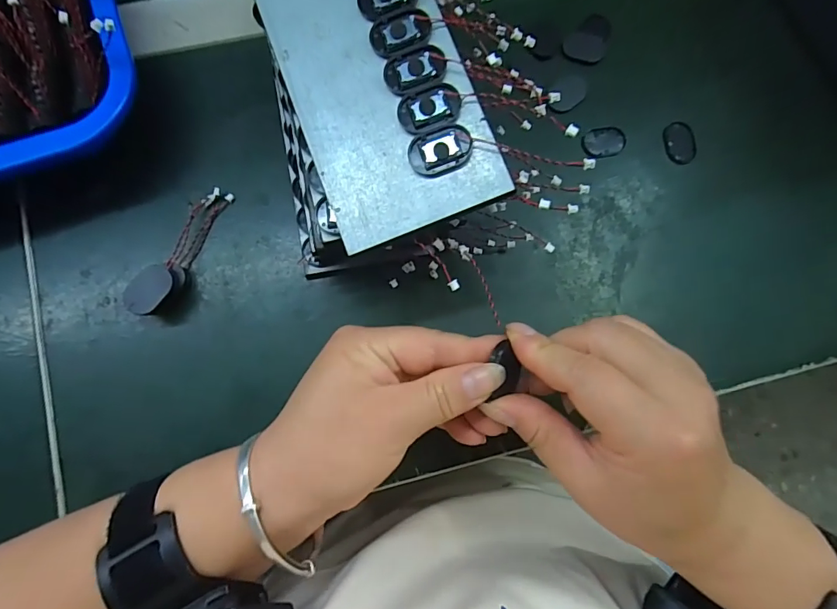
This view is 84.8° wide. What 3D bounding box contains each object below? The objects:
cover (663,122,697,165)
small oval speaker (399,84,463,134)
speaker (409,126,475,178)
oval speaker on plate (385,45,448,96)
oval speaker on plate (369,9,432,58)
[{"bbox_3d":[0.175,-0.109,0.306,0.020,0.004,0.029,-9,84,-5],"label":"cover"},{"bbox_3d":[0.005,-0.088,0.206,0.028,0.004,0.019,-19,83,-6],"label":"small oval speaker"},{"bbox_3d":[0.010,-0.068,0.204,0.028,0.005,0.019,-18,83,-6],"label":"speaker"},{"bbox_3d":[-0.001,-0.107,0.208,0.028,0.004,0.019,-19,83,-6],"label":"oval speaker on plate"},{"bbox_3d":[-0.008,-0.126,0.211,0.029,0.004,0.020,-20,83,-6],"label":"oval speaker on plate"}]

